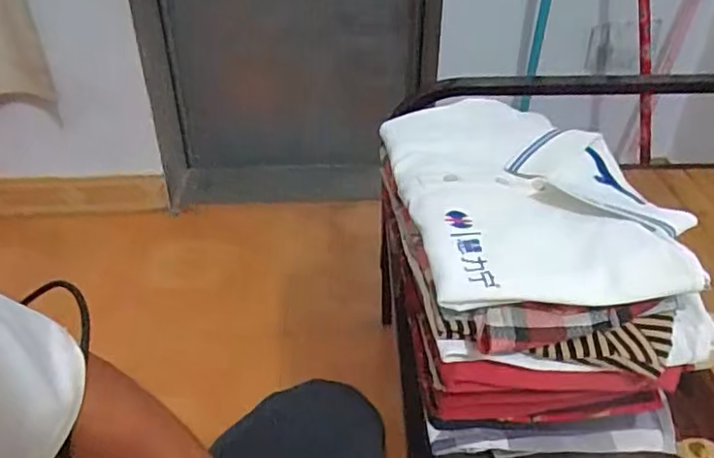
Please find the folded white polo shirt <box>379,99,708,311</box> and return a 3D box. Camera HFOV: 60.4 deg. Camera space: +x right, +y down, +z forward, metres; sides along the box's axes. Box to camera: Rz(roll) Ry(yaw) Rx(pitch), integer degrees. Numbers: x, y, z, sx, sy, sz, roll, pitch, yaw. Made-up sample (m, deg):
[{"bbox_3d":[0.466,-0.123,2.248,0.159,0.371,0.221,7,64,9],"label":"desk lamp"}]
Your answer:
[{"bbox_3d":[0.156,-0.040,0.572,0.227,0.035,0.298,-4,33,-5],"label":"folded white polo shirt"}]

